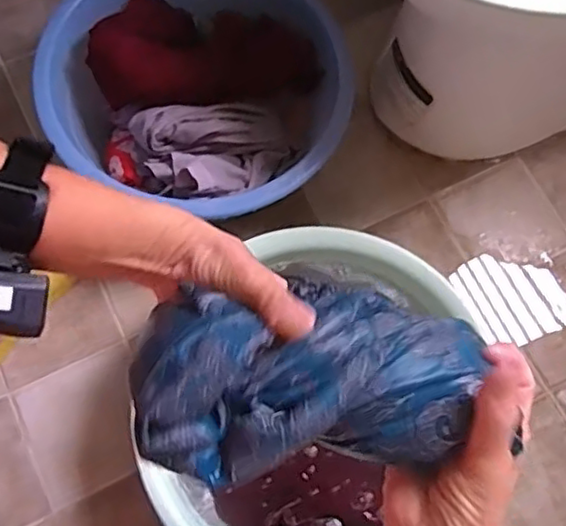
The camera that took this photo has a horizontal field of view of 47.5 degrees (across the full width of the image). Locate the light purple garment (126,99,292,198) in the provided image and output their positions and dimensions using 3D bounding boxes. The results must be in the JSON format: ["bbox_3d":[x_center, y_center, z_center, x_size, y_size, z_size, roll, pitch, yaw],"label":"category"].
[{"bbox_3d":[-0.078,-0.142,0.738,0.176,0.075,0.142,-19,72,-10],"label":"light purple garment"}]

